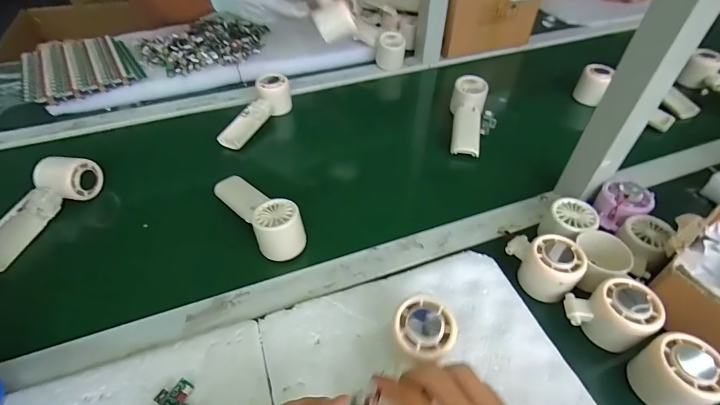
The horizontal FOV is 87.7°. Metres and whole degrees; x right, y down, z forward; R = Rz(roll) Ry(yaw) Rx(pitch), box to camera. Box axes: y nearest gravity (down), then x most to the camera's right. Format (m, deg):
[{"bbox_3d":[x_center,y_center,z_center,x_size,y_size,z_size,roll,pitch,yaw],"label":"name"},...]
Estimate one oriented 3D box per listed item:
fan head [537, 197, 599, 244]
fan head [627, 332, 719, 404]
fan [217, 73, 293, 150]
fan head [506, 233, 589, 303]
[{"bbox_3d":[0.256,0.028,0.462,0.052,0.044,0.057,-1,48,1],"label":"fan head"},{"bbox_3d":[0.290,0.154,0.336,0.059,0.059,0.055,-1,48,1],"label":"fan head"},{"bbox_3d":[-0.177,-0.156,0.638,0.050,0.051,0.163,18,51,17],"label":"fan"},{"bbox_3d":[0.200,0.066,0.412,0.076,0.048,0.057,32,56,27],"label":"fan head"}]

